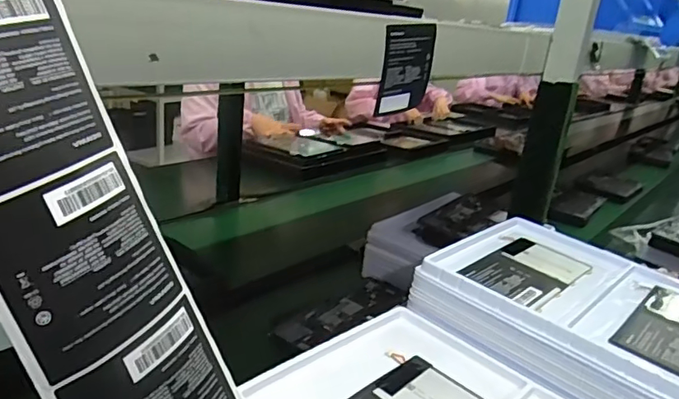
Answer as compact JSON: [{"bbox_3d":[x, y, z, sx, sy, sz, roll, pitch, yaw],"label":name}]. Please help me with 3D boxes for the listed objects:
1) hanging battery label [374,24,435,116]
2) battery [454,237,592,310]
[{"bbox_3d":[0.062,-0.118,0.489,0.008,0.078,0.080,24,29,35],"label":"hanging battery label"},{"bbox_3d":[0.216,0.080,0.620,0.093,0.009,0.164,24,25,39],"label":"battery"}]

